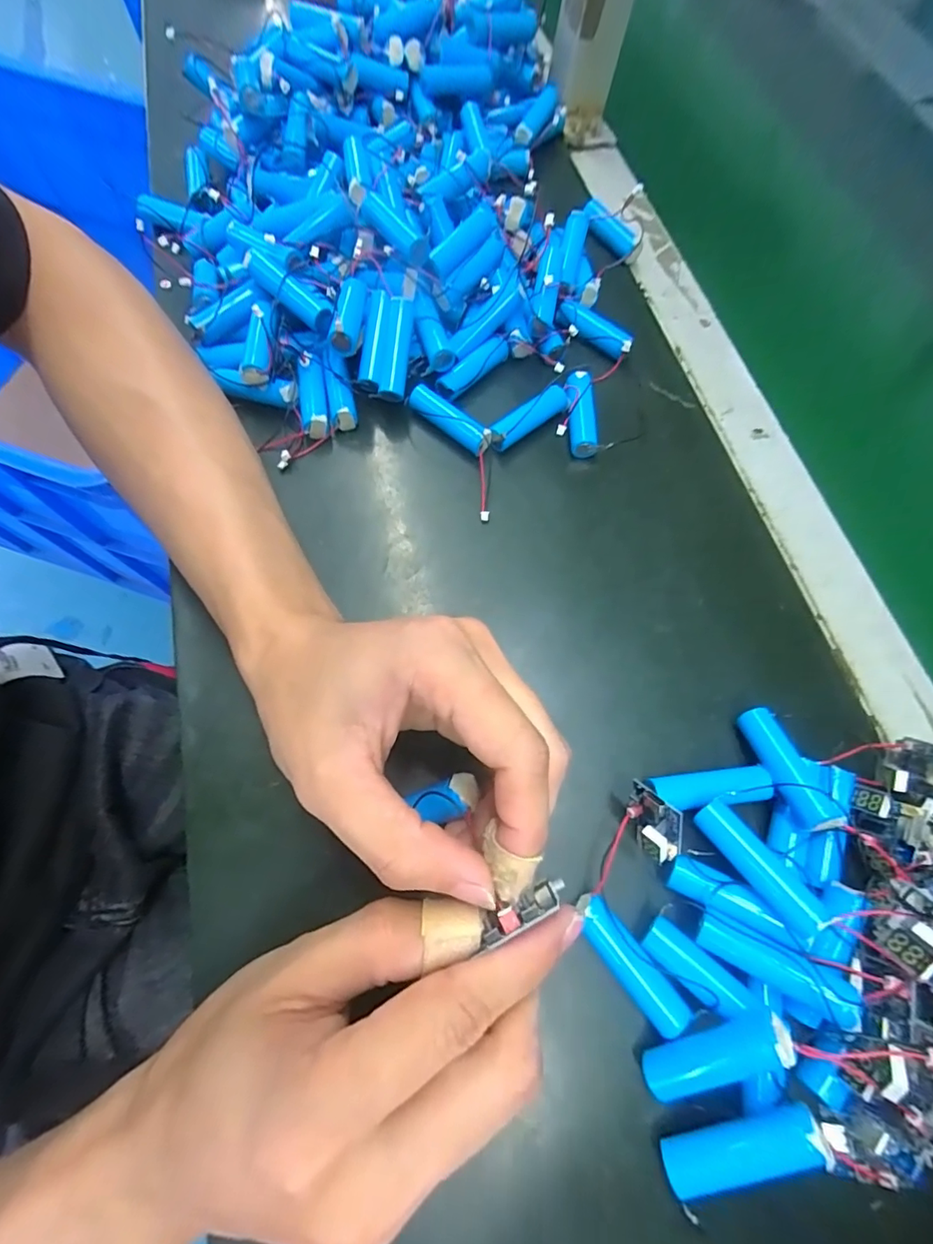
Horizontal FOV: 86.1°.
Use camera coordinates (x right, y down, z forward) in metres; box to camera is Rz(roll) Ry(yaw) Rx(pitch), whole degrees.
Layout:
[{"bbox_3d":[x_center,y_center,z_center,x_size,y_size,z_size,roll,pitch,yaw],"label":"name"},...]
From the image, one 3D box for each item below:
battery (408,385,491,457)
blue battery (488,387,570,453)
[{"bbox_3d":[-0.008,-0.111,0.274,0.051,0.016,0.015,34,71,10],"label":"battery"},{"bbox_3d":[0.034,-0.113,0.276,0.052,0.014,0.014,-36,75,-15],"label":"blue battery"}]

